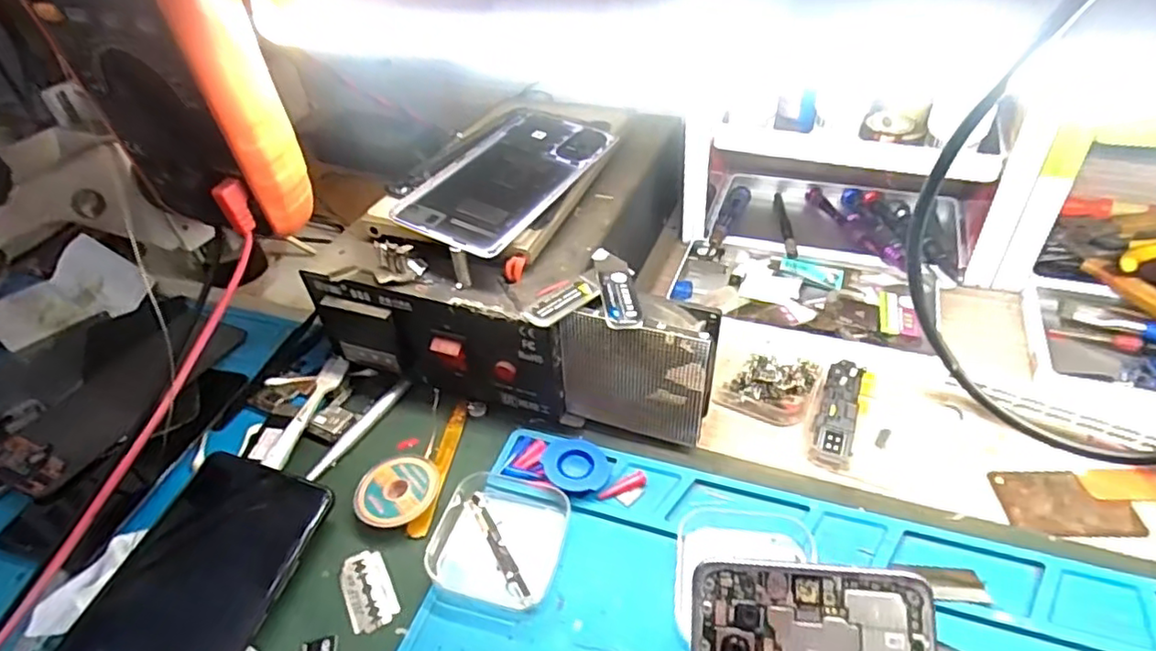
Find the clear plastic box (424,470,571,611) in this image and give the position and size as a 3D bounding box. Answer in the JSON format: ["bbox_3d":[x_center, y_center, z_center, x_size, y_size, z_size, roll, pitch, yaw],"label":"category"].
[{"bbox_3d":[-0.039,0.106,0.321,0.063,0.010,0.067,8,44,16],"label":"clear plastic box"}]

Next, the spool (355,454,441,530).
[{"bbox_3d":[-0.099,0.091,0.344,0.042,0.011,0.044,-3,42,3],"label":"spool"}]

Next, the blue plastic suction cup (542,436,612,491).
[{"bbox_3d":[-0.001,0.077,0.344,0.035,0.010,0.033,-3,42,3],"label":"blue plastic suction cup"}]

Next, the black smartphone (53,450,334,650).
[{"bbox_3d":[-0.188,0.136,0.285,0.077,0.010,0.163,17,50,6],"label":"black smartphone"}]

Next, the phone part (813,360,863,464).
[{"bbox_3d":[0.150,0.049,0.362,0.021,0.004,0.063,12,60,19],"label":"phone part"}]

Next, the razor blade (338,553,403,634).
[{"bbox_3d":[-0.104,0.131,0.312,0.024,0.004,0.041,-16,43,-28],"label":"razor blade"}]

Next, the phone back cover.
[{"bbox_3d":[-0.040,-0.092,0.383,0.073,0.004,0.151,22,48,16],"label":"phone back cover"}]

